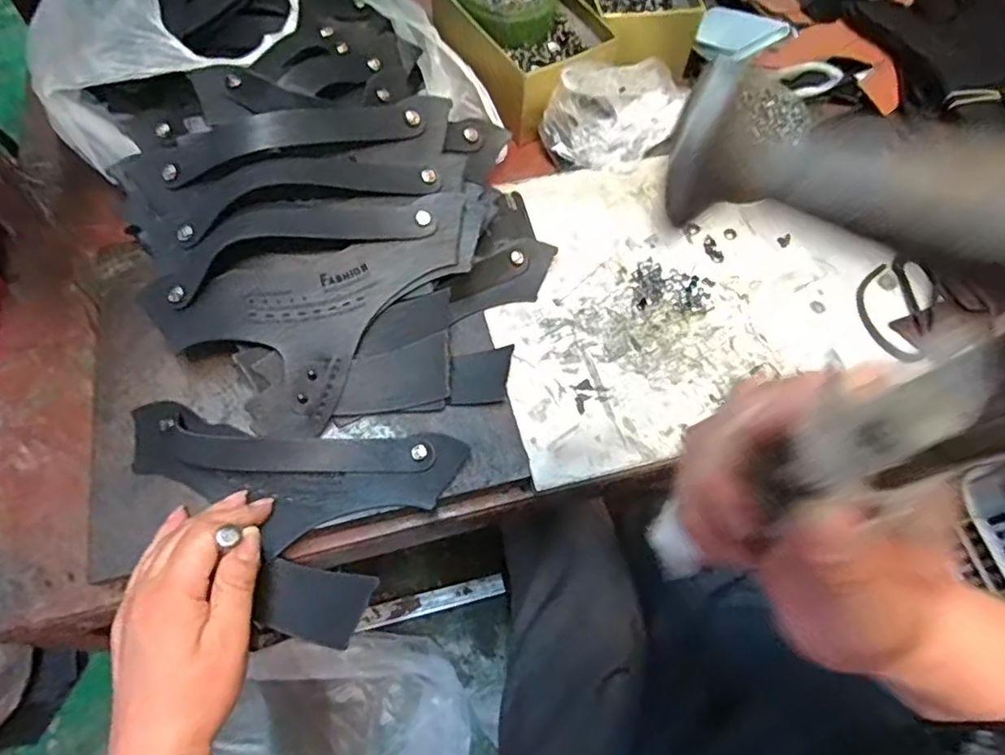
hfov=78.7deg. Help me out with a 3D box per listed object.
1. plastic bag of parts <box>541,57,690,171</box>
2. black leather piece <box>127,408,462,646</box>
[{"bbox_3d":[0.118,-0.257,0.579,0.149,0.070,0.086,-18,65,-11],"label":"plastic bag of parts"},{"bbox_3d":[-0.149,0.093,0.410,0.225,0.032,0.138,6,62,1],"label":"black leather piece"}]

